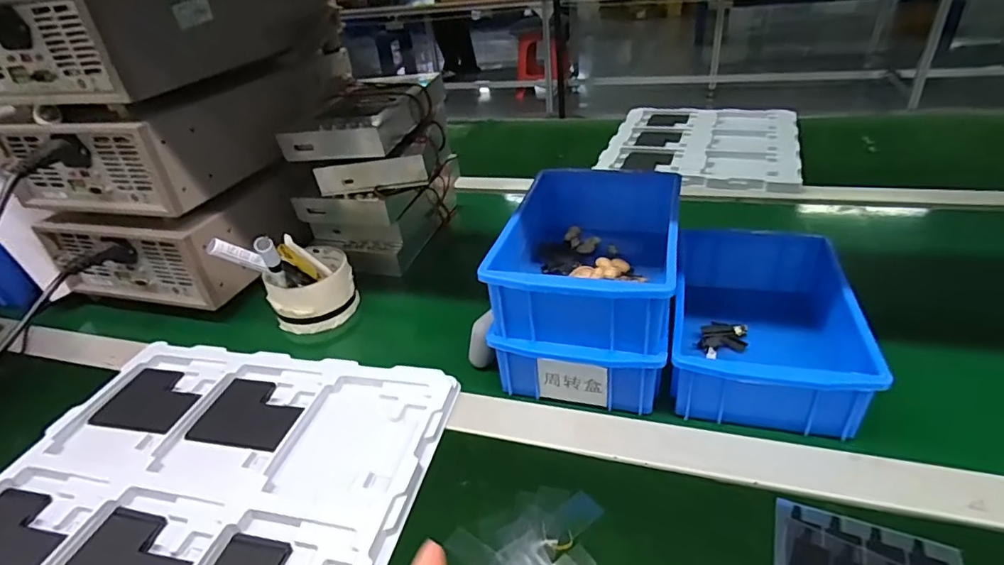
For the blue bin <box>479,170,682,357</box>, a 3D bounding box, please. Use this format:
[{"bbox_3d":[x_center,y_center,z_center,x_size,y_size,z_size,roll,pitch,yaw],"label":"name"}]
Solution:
[{"bbox_3d":[0.073,-0.028,0.442,0.123,0.060,0.199,5,35,17],"label":"blue bin"}]

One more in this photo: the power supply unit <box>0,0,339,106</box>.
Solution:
[{"bbox_3d":[-0.357,-0.279,0.568,0.222,0.086,0.335,4,35,15],"label":"power supply unit"}]

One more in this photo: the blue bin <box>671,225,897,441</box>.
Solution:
[{"bbox_3d":[0.209,0.035,0.436,0.130,0.064,0.182,5,35,17],"label":"blue bin"}]

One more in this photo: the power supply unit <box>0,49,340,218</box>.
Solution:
[{"bbox_3d":[-0.356,-0.189,0.616,0.220,0.094,0.309,4,35,15],"label":"power supply unit"}]

